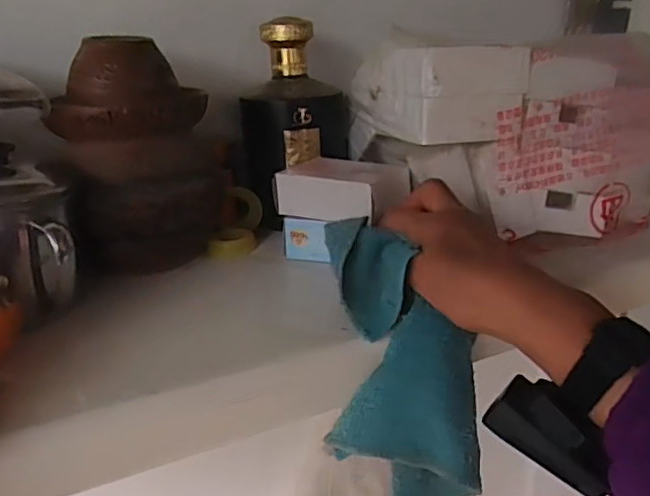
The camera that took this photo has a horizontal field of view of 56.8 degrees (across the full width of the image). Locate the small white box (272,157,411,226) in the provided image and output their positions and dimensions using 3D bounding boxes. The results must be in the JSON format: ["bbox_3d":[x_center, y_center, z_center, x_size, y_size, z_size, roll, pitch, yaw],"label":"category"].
[{"bbox_3d":[0.018,-0.049,0.492,0.100,0.038,0.064,13,24,31],"label":"small white box"}]

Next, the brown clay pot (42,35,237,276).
[{"bbox_3d":[-0.138,-0.071,0.478,0.113,0.163,0.133,-3,21,-7],"label":"brown clay pot"}]

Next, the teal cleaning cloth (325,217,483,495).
[{"bbox_3d":[0.044,0.077,0.383,0.089,0.199,0.053,-9,-11,-22],"label":"teal cleaning cloth"}]

